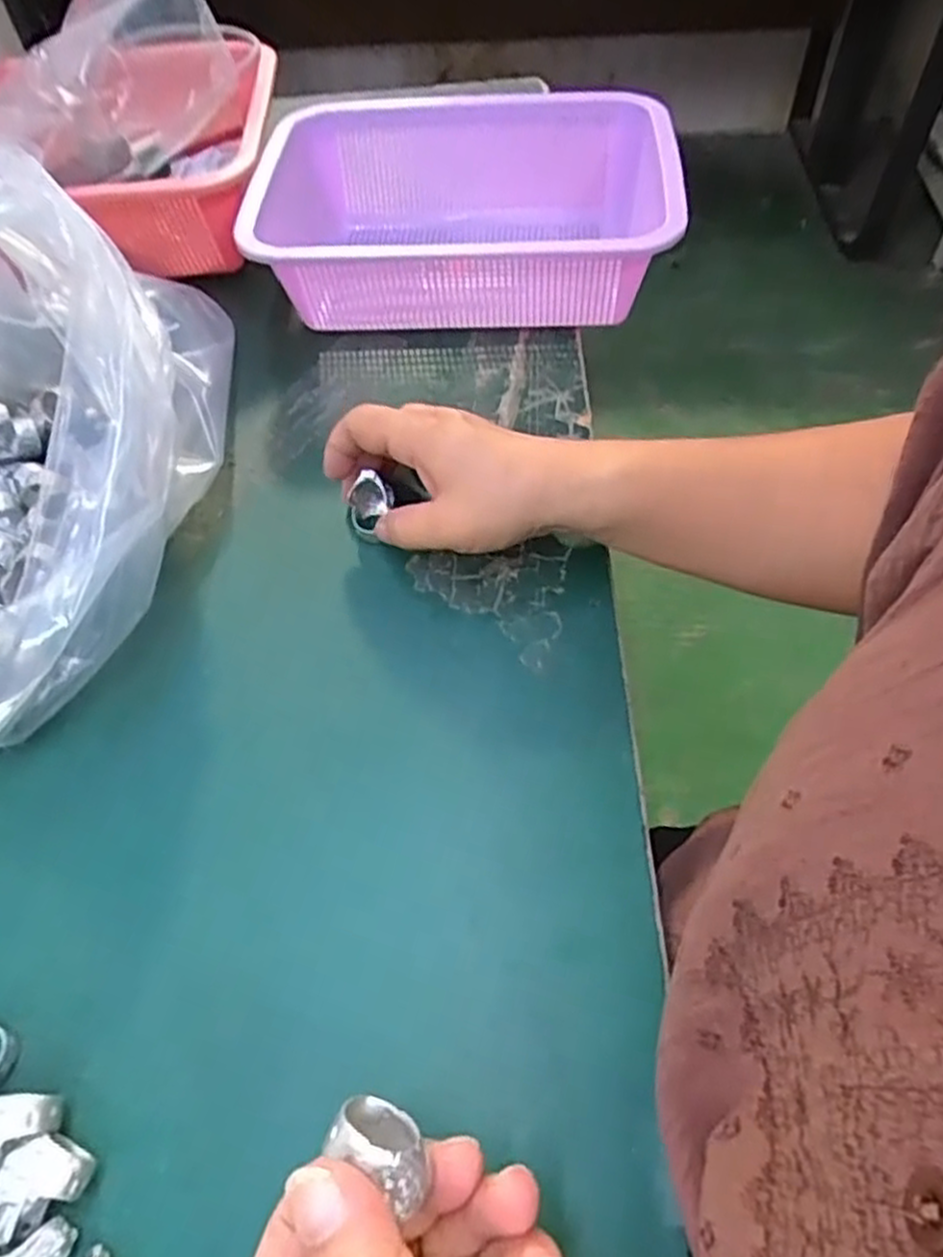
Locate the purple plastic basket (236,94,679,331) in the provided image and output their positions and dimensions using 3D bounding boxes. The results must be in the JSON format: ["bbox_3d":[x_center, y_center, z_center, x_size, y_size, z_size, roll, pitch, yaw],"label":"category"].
[{"bbox_3d":[-0.007,-0.266,0.505,0.252,0.087,0.191,1,56,3],"label":"purple plastic basket"}]

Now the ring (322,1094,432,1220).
[{"bbox_3d":[-0.026,0.137,0.199,0.026,0.023,0.017,25,81,3],"label":"ring"}]

